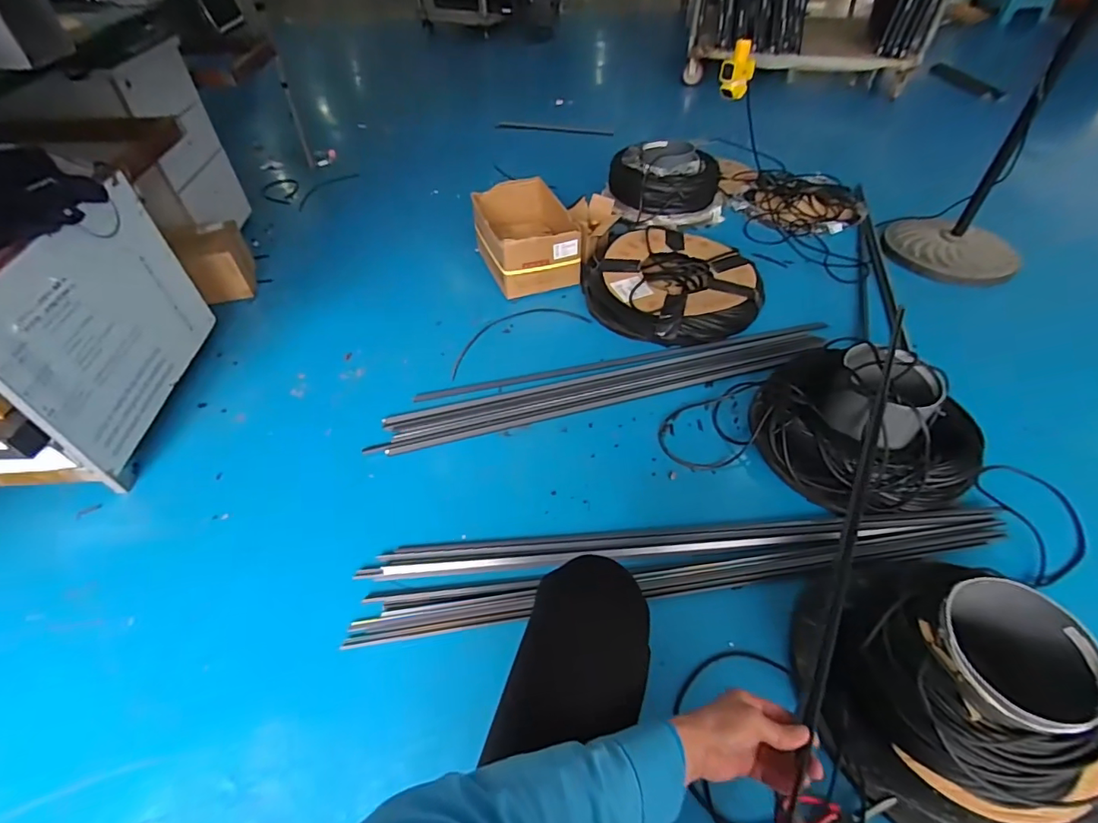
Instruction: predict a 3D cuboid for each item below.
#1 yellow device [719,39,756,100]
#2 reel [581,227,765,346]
[{"bbox_3d":[0.443,-0.800,1.195,0.075,0.109,0.055,15,51,14],"label":"yellow device"},{"bbox_3d":[0.386,-0.423,1.616,0.523,0.118,0.528,-1,49,1],"label":"reel"}]

